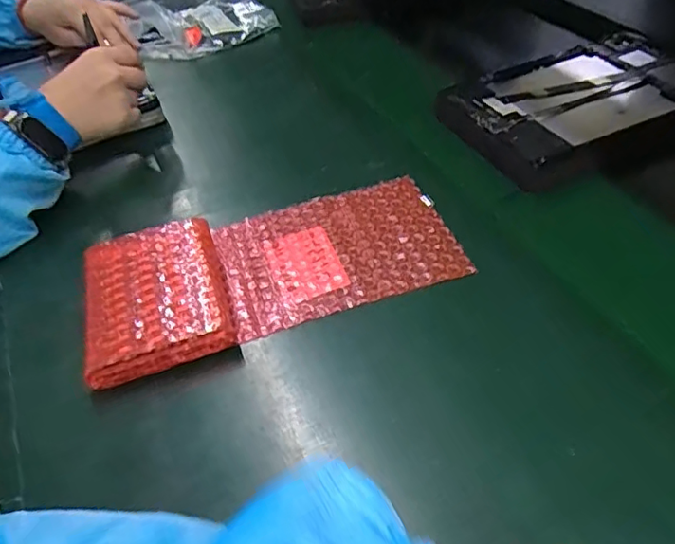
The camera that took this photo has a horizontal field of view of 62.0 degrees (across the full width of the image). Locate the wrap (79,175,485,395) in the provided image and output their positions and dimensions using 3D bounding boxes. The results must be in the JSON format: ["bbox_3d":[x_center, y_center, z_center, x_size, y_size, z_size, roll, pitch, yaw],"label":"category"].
[{"bbox_3d":[-0.048,-0.009,0.428,0.271,0.027,0.127,-17,46,-10],"label":"wrap"}]

